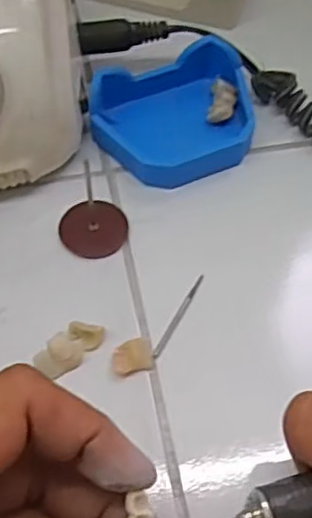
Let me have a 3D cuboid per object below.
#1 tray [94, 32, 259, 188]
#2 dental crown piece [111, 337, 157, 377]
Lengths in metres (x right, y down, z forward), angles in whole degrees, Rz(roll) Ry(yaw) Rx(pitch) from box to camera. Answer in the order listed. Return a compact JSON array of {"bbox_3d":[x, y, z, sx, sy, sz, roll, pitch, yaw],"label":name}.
[{"bbox_3d":[0.010,-0.070,0.316,0.079,0.024,0.064,-16,60,-12],"label":"tray"},{"bbox_3d":[-0.009,0.039,0.261,0.017,0.006,0.014,-14,59,-11],"label":"dental crown piece"}]

